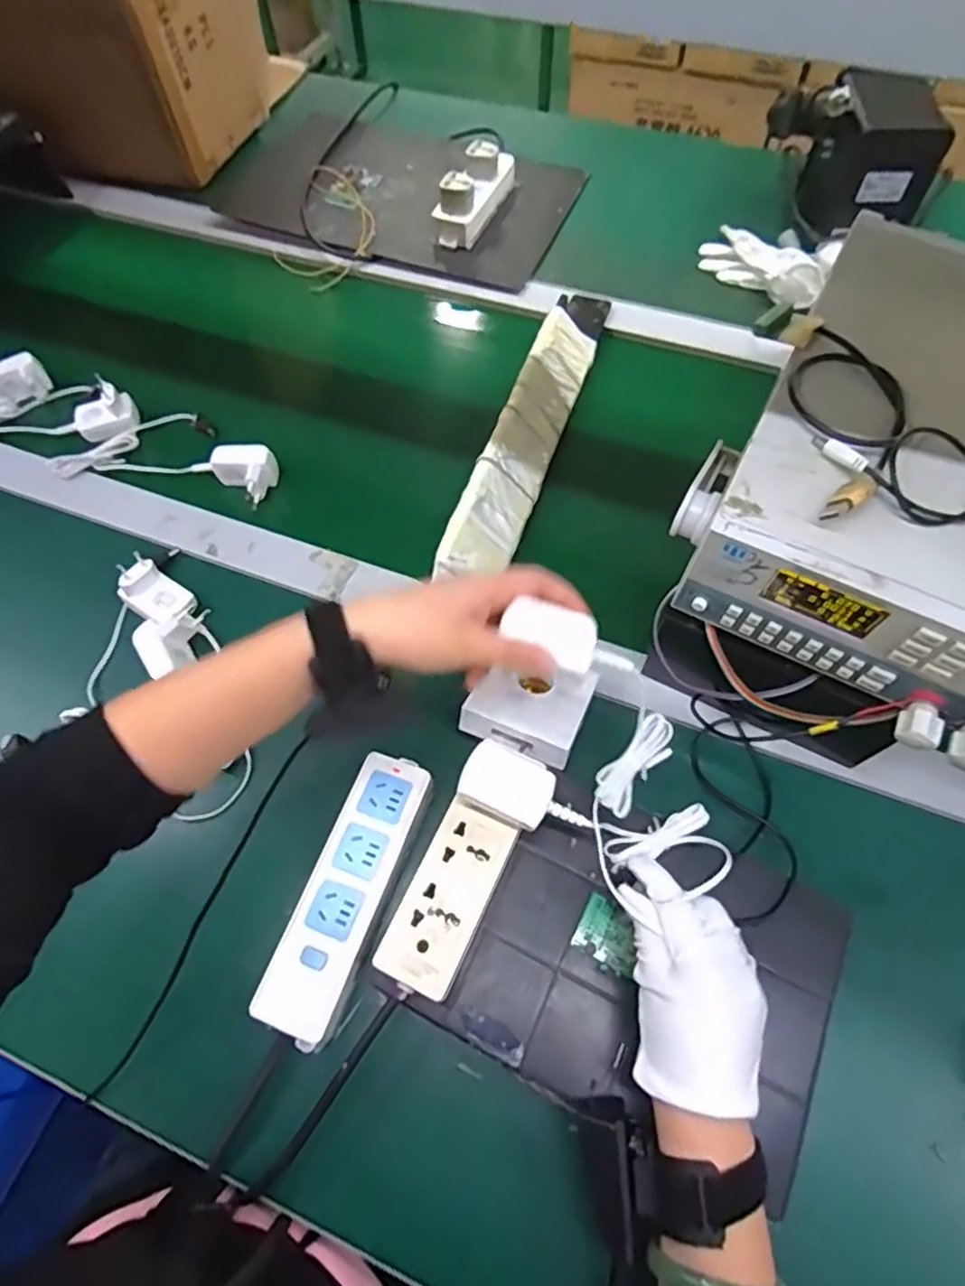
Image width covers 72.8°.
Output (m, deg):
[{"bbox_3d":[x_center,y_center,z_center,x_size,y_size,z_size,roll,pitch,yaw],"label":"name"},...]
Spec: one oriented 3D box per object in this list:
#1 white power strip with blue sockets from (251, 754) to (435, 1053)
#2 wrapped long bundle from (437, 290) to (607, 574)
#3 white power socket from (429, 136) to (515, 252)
[{"bbox_3d":[-0.094,0.180,0.478,0.058,0.032,0.194,19,65,11],"label":"white power strip with blue sockets"},{"bbox_3d":[0.055,-0.232,0.675,0.056,0.050,0.438,17,65,10],"label":"wrapped long bundle"},{"bbox_3d":[-0.010,-0.588,0.854,0.054,0.068,0.170,21,65,12],"label":"white power socket"}]

